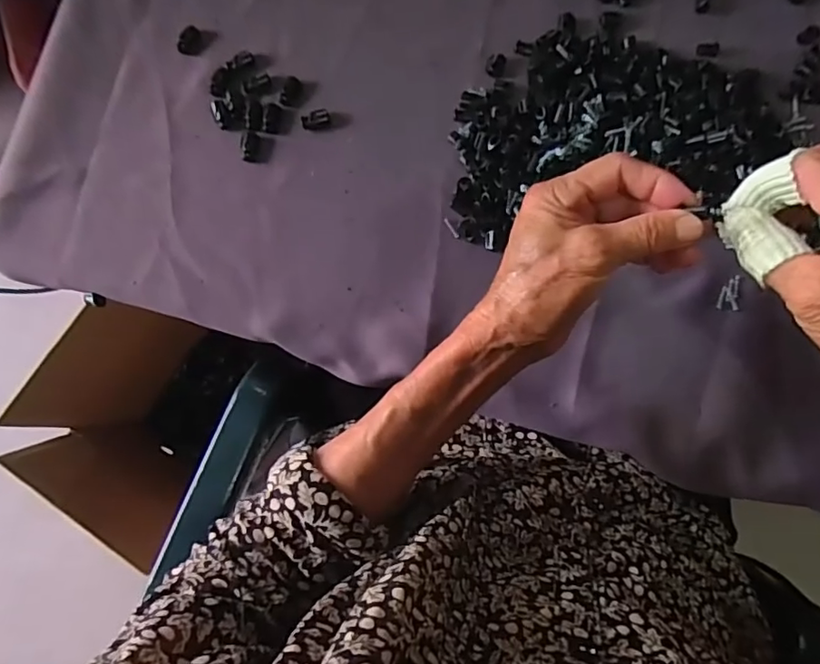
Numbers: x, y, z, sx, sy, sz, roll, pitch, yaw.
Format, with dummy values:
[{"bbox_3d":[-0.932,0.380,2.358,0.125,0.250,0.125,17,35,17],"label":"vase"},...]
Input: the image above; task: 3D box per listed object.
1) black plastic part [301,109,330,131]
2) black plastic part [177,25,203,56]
[{"bbox_3d":[-0.070,-0.157,0.415,0.021,0.006,0.012,-24,83,0],"label":"black plastic part"},{"bbox_3d":[-0.168,-0.223,0.427,0.015,0.009,0.019,19,85,4],"label":"black plastic part"}]

